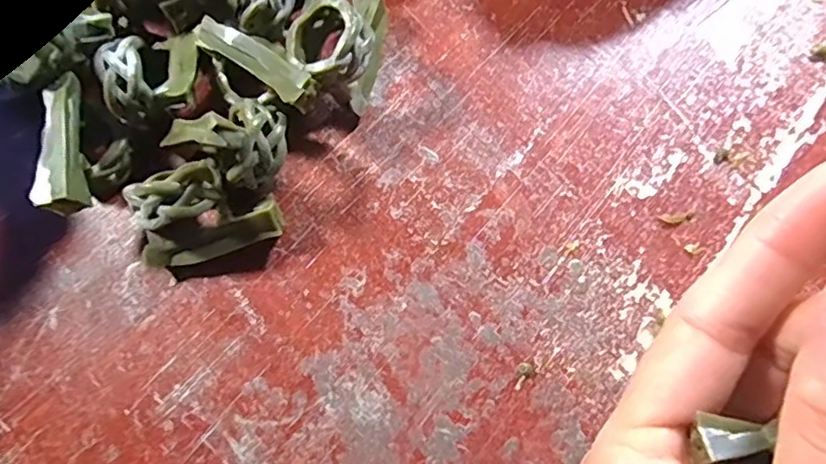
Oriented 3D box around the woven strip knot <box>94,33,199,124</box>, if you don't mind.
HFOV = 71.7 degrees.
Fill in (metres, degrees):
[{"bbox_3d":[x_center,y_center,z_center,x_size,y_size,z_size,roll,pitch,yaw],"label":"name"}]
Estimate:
[{"bbox_3d":[-0.075,-0.047,0.163,0.026,0.013,0.023,-21,75,-5],"label":"woven strip knot"}]

